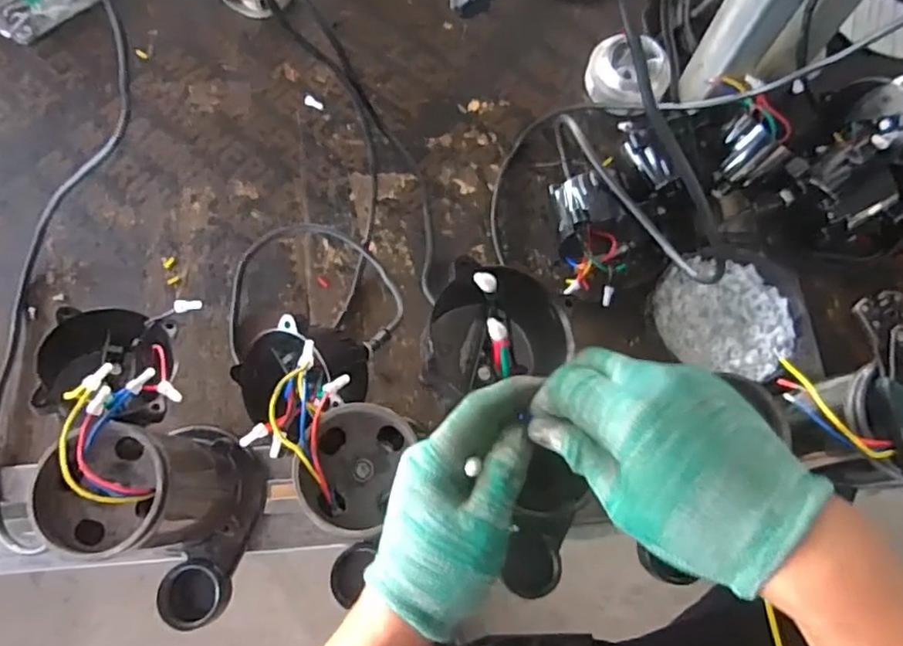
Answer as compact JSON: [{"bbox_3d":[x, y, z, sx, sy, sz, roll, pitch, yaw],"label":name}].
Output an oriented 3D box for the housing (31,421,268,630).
[{"bbox_3d":[-0.235,0.159,0.480,0.109,0.171,0.159,16,75,3],"label":"housing"}]

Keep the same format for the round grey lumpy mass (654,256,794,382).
[{"bbox_3d":[0.274,-0.007,0.621,0.127,0.038,0.117,0,75,-1],"label":"round grey lumpy mass"}]

